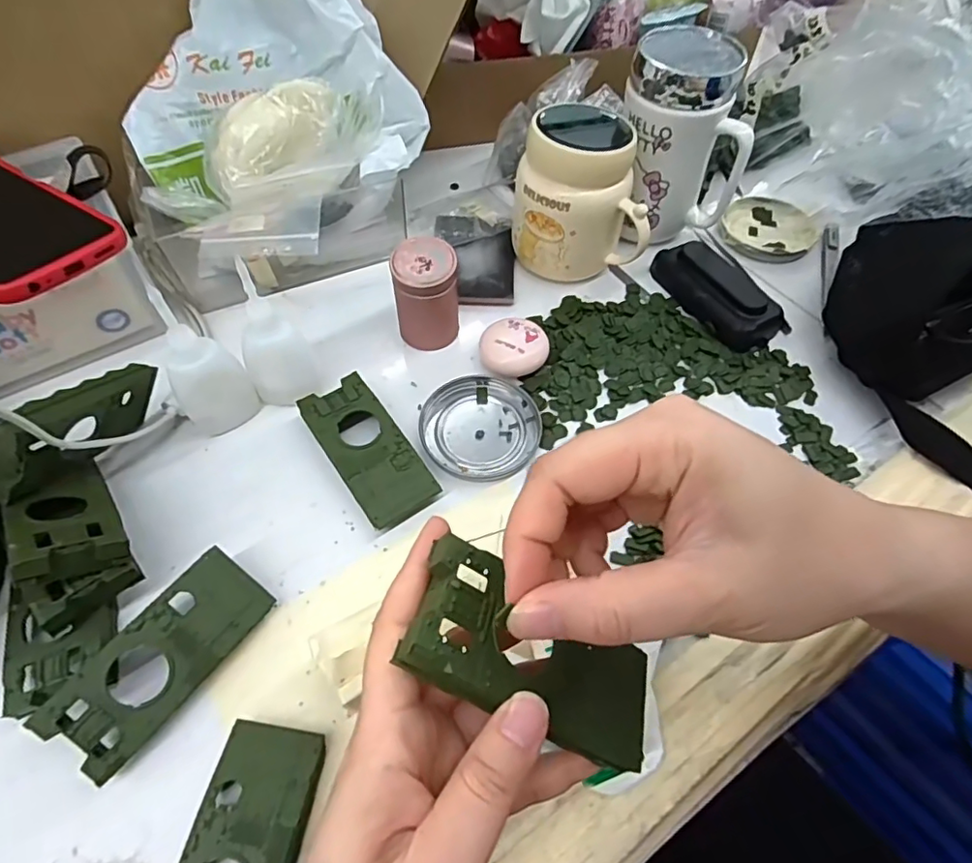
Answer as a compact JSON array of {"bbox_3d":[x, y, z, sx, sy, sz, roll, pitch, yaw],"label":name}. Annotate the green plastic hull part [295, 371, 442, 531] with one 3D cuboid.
[{"bbox_3d":[-0.075,0.011,0.358,0.045,0.021,0.103,-31,63,-18],"label":"green plastic hull part"}]

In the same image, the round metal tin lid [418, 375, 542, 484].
[{"bbox_3d":[-0.004,-0.005,0.379,0.077,0.007,0.082,0,58,-1],"label":"round metal tin lid"}]

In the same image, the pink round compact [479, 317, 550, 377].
[{"bbox_3d":[0.020,-0.060,0.403,0.048,0.023,0.041,7,58,4],"label":"pink round compact"}]

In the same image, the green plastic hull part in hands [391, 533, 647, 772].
[{"bbox_3d":[0.021,0.081,0.200,0.107,0.012,0.045,36,58,-20],"label":"green plastic hull part in hands"}]

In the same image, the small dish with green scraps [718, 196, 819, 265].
[{"bbox_3d":[0.249,-0.179,0.495,0.077,0.015,0.077,0,58,-1],"label":"small dish with green scraps"}]

